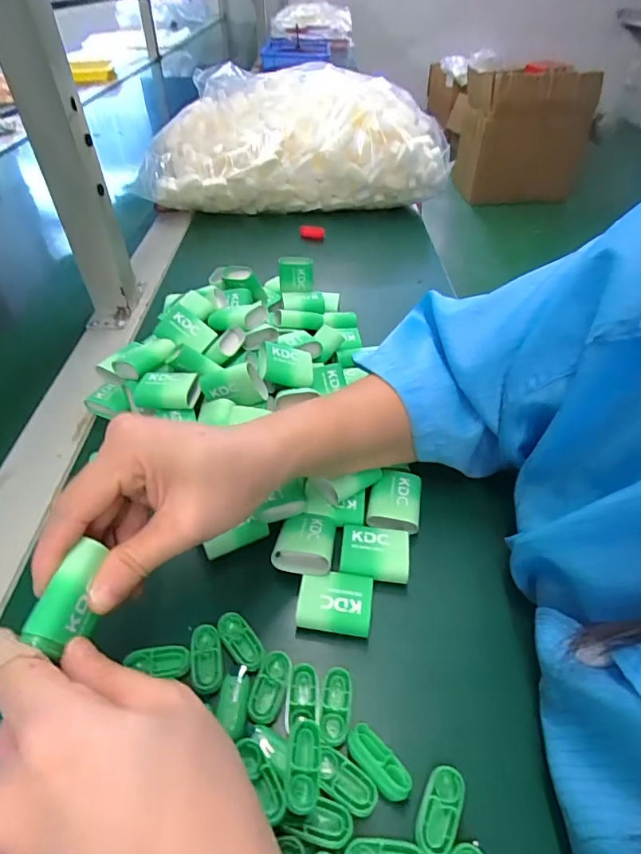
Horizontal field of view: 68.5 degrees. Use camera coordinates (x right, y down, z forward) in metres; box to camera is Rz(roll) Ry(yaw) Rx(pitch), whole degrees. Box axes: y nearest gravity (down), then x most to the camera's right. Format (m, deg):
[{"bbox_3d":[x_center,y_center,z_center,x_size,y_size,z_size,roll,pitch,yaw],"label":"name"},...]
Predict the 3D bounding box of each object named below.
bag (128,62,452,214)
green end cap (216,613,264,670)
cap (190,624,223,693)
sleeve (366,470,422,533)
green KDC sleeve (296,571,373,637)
[{"bbox_3d":[-0.036,-0.410,0.703,0.423,0.165,0.158,-1,41,-3],"label":"bag"},{"bbox_3d":[-0.044,0.117,0.258,0.015,0.004,0.034,-30,50,-31],"label":"green end cap"},{"bbox_3d":[-0.061,0.125,0.254,0.016,0.008,0.034,-7,42,-9],"label":"cap"},{"bbox_3d":[0.052,0.048,0.323,0.034,0.011,0.043,9,42,8],"label":"sleeve"},{"bbox_3d":[0.008,0.100,0.272,0.041,0.011,0.032,5,41,4],"label":"green KDC sleeve"}]

